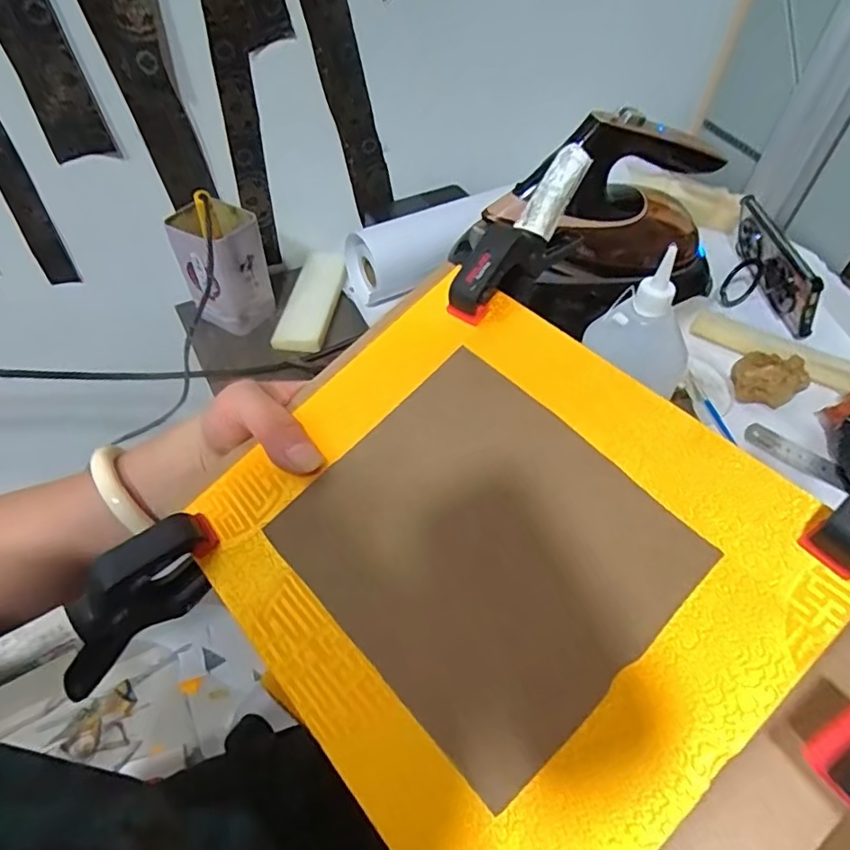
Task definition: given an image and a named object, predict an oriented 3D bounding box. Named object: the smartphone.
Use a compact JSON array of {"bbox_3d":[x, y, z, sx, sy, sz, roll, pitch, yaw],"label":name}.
[{"bbox_3d":[0.369,-0.174,0.617,0.018,0.077,0.154,-10,49,9],"label":"smartphone"}]

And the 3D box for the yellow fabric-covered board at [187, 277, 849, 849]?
[{"bbox_3d":[0.029,0.059,0.249,0.199,0.008,0.257,-43,60,-9],"label":"yellow fabric-covered board"}]

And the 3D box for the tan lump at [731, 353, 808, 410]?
[{"bbox_3d":[0.321,-0.043,0.542,0.060,0.042,0.053,23,55,18],"label":"tan lump"}]

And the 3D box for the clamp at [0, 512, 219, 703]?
[{"bbox_3d":[-0.148,0.091,0.278,0.110,0.074,0.020,-32,57,-23],"label":"clamp"}]

